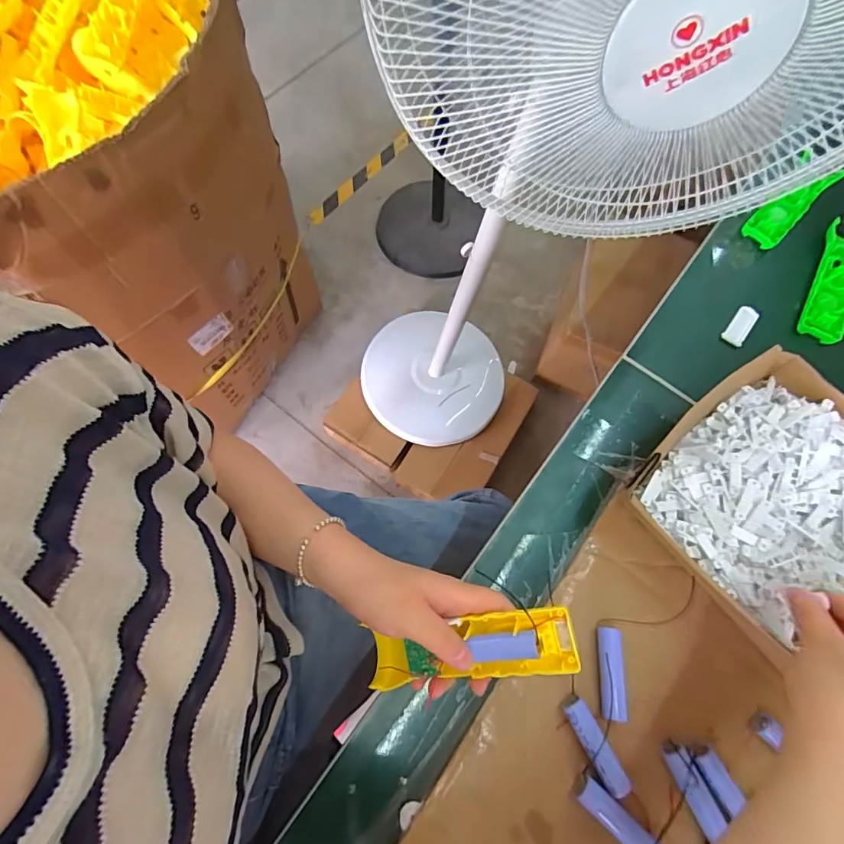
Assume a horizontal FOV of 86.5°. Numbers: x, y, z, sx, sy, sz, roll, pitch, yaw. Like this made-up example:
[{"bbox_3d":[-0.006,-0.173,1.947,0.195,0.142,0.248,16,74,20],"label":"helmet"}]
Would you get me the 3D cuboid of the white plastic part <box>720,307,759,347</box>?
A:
[{"bbox_3d":[0.361,-0.108,0.506,0.023,0.009,0.049,40,73,10],"label":"white plastic part"}]

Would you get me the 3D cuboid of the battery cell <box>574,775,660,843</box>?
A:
[{"bbox_3d":[0.142,0.290,0.324,0.062,0.017,0.019,36,77,23],"label":"battery cell"}]

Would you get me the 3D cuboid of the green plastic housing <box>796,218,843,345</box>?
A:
[{"bbox_3d":[0.479,-0.164,0.519,0.052,0.013,0.161,31,71,7],"label":"green plastic housing"}]

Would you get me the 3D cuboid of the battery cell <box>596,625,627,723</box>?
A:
[{"bbox_3d":[0.153,0.202,0.361,0.016,0.018,0.065,6,70,-2],"label":"battery cell"}]

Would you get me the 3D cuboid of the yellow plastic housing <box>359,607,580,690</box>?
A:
[{"bbox_3d":[0.032,0.173,0.338,0.161,0.030,0.042,-19,73,22],"label":"yellow plastic housing"}]

